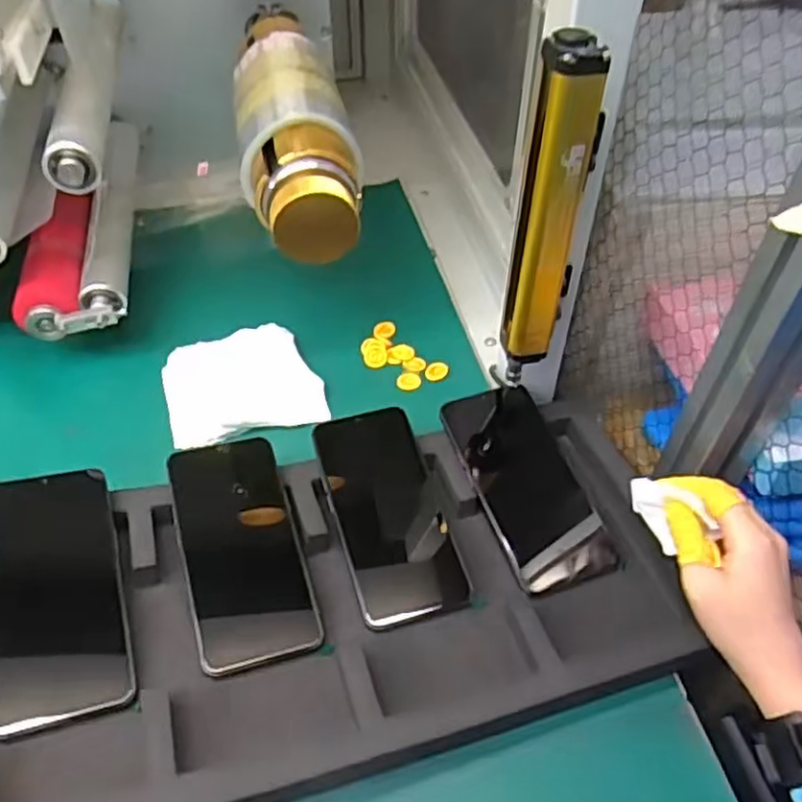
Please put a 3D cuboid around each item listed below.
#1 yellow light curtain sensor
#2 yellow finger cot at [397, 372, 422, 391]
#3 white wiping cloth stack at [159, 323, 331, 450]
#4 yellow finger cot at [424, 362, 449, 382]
[{"bbox_3d":[0.088,-0.105,0.422,0.034,0.200,0.019,23,52,19],"label":"yellow light curtain sensor"},{"bbox_3d":[0.008,-0.018,0.657,0.023,0.005,0.019,1,48,0],"label":"yellow finger cot"},{"bbox_3d":[-0.144,-0.016,0.640,0.129,0.012,0.122,-18,51,-16],"label":"white wiping cloth stack"},{"bbox_3d":[0.033,-0.027,0.664,0.022,0.006,0.023,0,48,0],"label":"yellow finger cot"}]

